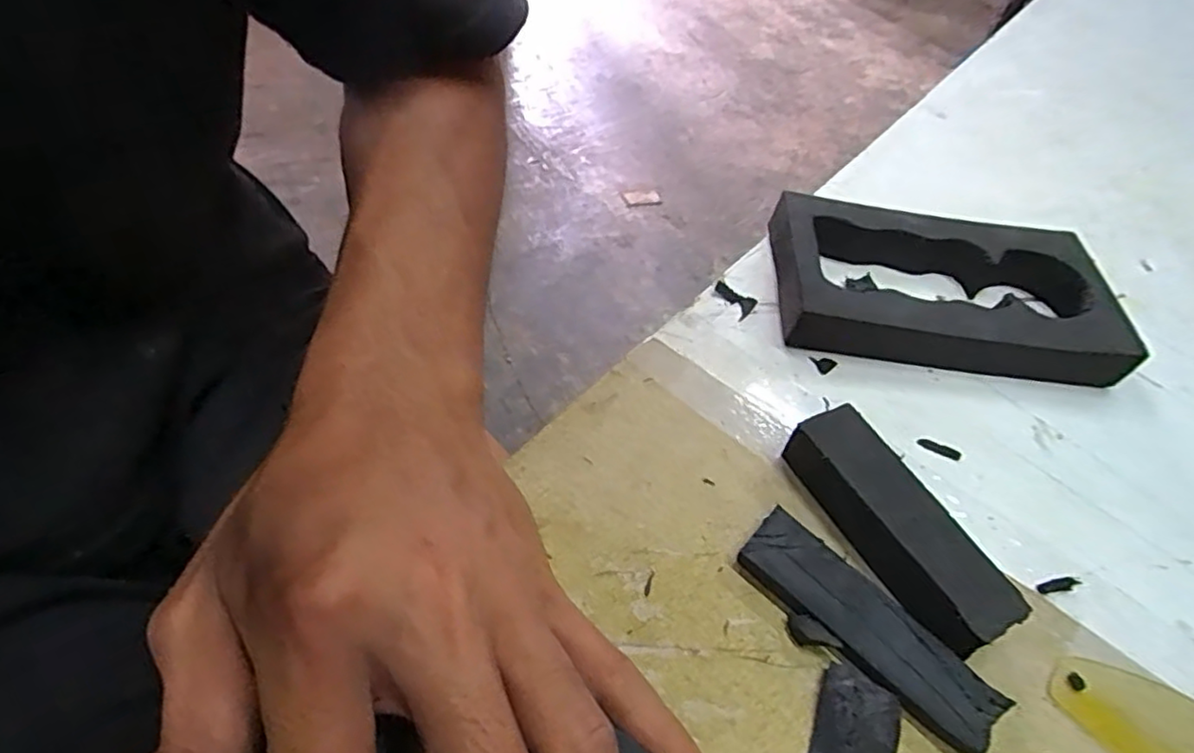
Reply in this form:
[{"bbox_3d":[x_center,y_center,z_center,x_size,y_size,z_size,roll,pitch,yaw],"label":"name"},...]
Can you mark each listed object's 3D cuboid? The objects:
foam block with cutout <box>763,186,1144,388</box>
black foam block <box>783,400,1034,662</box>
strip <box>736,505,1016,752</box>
[{"bbox_3d":[0.152,-0.039,0.297,0.141,0.025,0.081,11,51,0],"label":"foam block with cutout"},{"bbox_3d":[0.097,0.049,0.218,0.025,0.024,0.080,-18,56,-22],"label":"black foam block"},{"bbox_3d":[0.079,0.075,0.201,0.080,0.011,0.025,38,56,21],"label":"strip"}]

